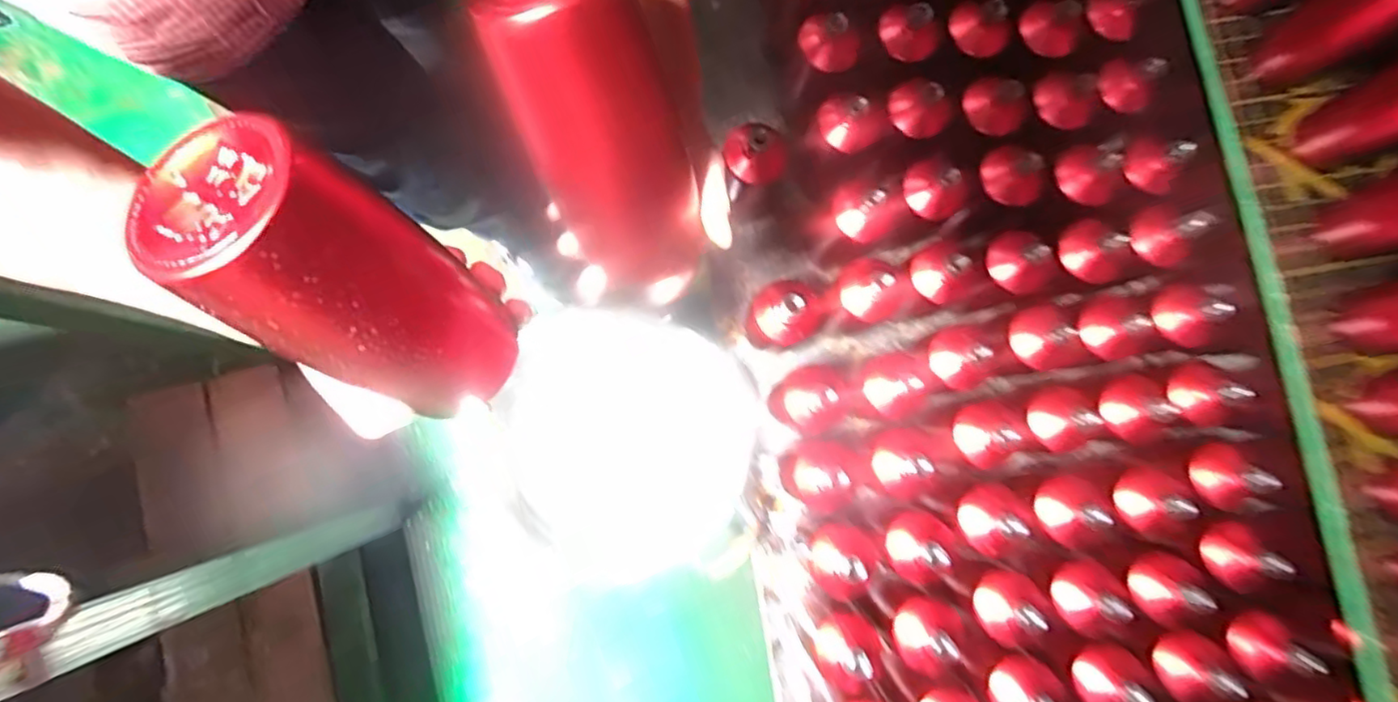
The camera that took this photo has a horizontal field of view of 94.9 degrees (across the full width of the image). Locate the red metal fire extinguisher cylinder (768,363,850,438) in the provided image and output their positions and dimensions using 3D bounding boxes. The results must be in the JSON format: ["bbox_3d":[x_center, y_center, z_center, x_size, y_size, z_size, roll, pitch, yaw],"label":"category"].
[{"bbox_3d":[0.141,0.061,0.816,0.084,0.186,0.082,0,76,-1],"label":"red metal fire extinguisher cylinder"}]

